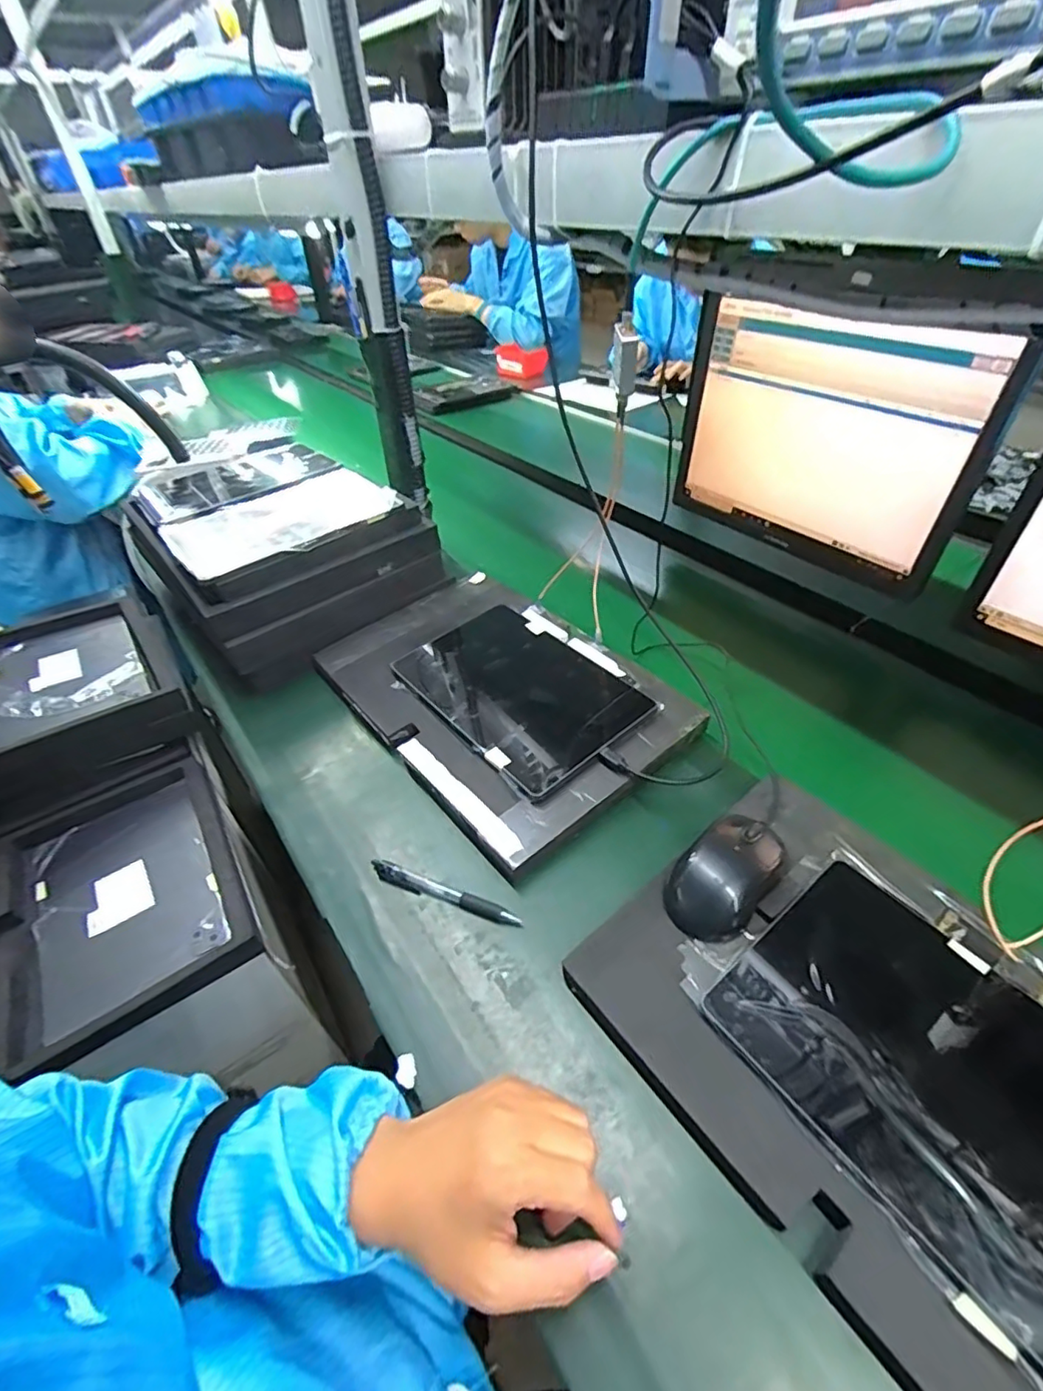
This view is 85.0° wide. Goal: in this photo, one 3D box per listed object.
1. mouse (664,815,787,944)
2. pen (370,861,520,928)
[{"bbox_3d":[0.160,0.135,0.439,0.102,0.032,0.060,-31,50,-27],"label":"mouse"},{"bbox_3d":[-0.067,0.168,0.484,0.138,0.009,0.015,14,46,17],"label":"pen"}]

